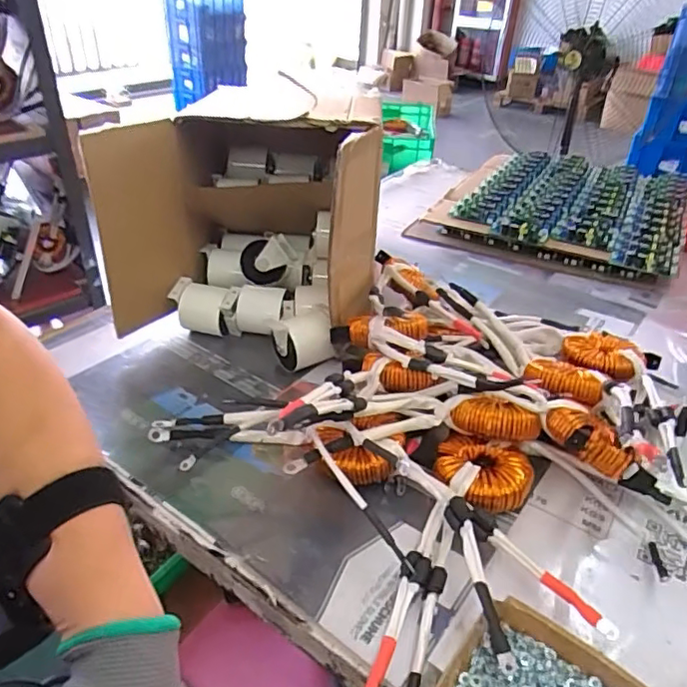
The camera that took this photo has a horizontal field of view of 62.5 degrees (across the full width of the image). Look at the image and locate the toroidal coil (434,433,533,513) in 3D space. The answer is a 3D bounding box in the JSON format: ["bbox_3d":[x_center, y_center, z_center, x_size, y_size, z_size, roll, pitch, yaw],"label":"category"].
[{"bbox_3d":[0.163,0.155,0.665,0.111,0.039,0.092,10,35,9],"label":"toroidal coil"}]

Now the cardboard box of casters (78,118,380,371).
[{"bbox_3d":[-0.136,-0.208,0.941,0.367,0.329,0.387,9,34,8],"label":"cardboard box of casters"}]

